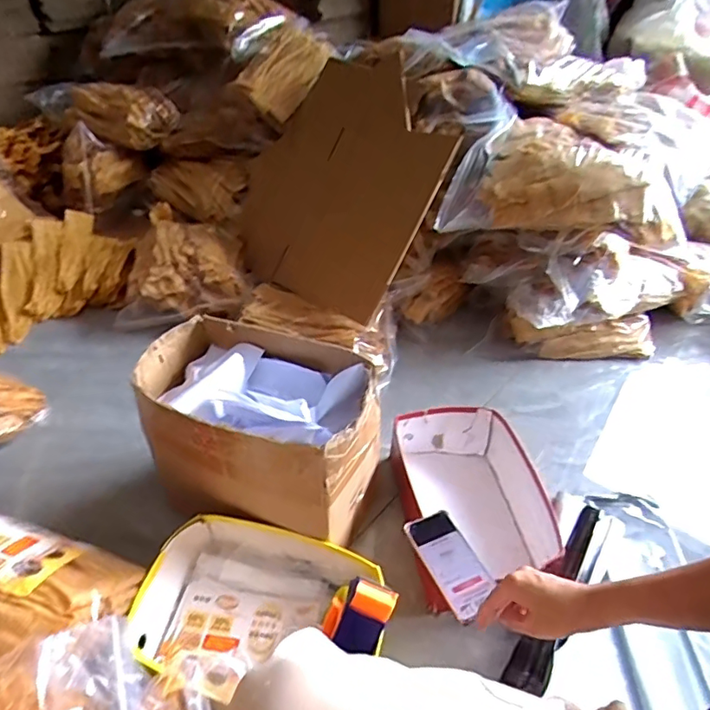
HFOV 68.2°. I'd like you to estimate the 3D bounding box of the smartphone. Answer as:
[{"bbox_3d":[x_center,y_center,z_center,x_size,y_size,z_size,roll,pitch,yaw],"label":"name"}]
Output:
[{"bbox_3d":[0.138,0.292,0.747,0.077,0.016,0.149,-19,43,-22],"label":"smartphone"}]

